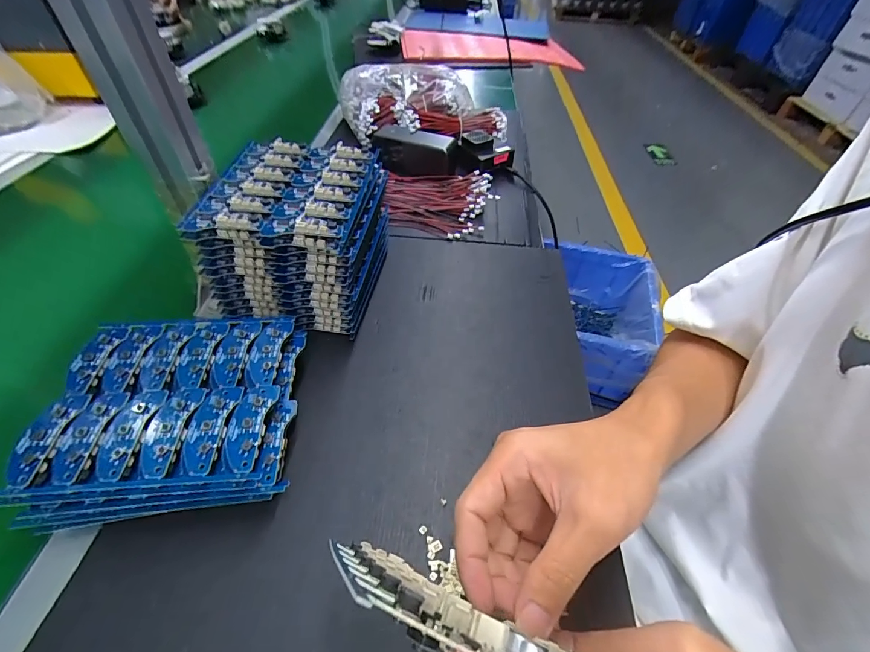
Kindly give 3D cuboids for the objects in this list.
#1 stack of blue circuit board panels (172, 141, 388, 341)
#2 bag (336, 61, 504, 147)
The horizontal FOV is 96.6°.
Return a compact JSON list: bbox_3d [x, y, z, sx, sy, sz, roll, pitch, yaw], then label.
[{"bbox_3d":[-0.134,-0.089,0.396,0.139,0.128,0.146,8,48,1],"label":"stack of blue circuit board panels"},{"bbox_3d":[-0.025,-0.402,0.696,0.282,0.066,0.215,-6,49,-8],"label":"bag"}]

